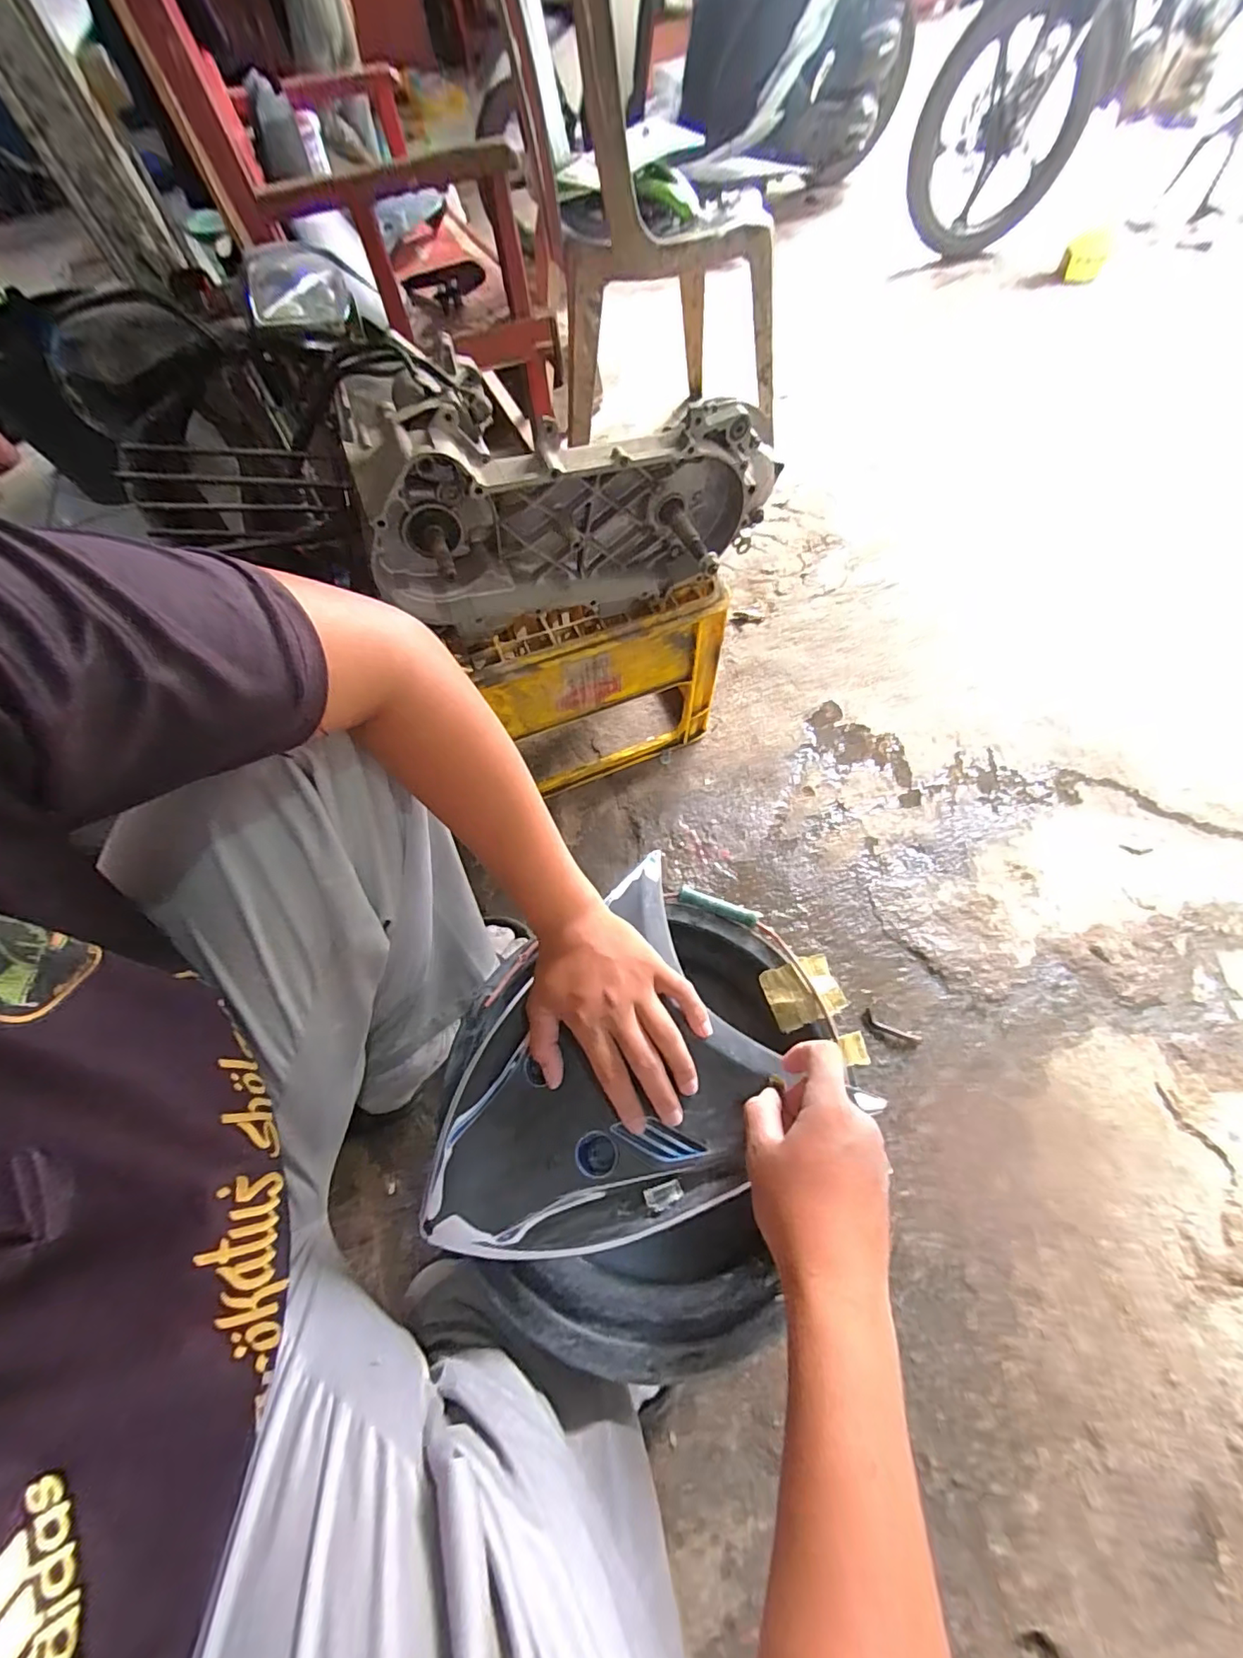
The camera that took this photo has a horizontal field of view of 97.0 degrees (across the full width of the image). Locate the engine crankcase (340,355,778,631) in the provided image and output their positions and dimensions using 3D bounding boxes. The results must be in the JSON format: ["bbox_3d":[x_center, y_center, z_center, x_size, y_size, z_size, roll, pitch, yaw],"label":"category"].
[{"bbox_3d":[-0.038,-0.341,0.573,0.428,0.218,0.178,-10,61,1],"label":"engine crankcase"}]

